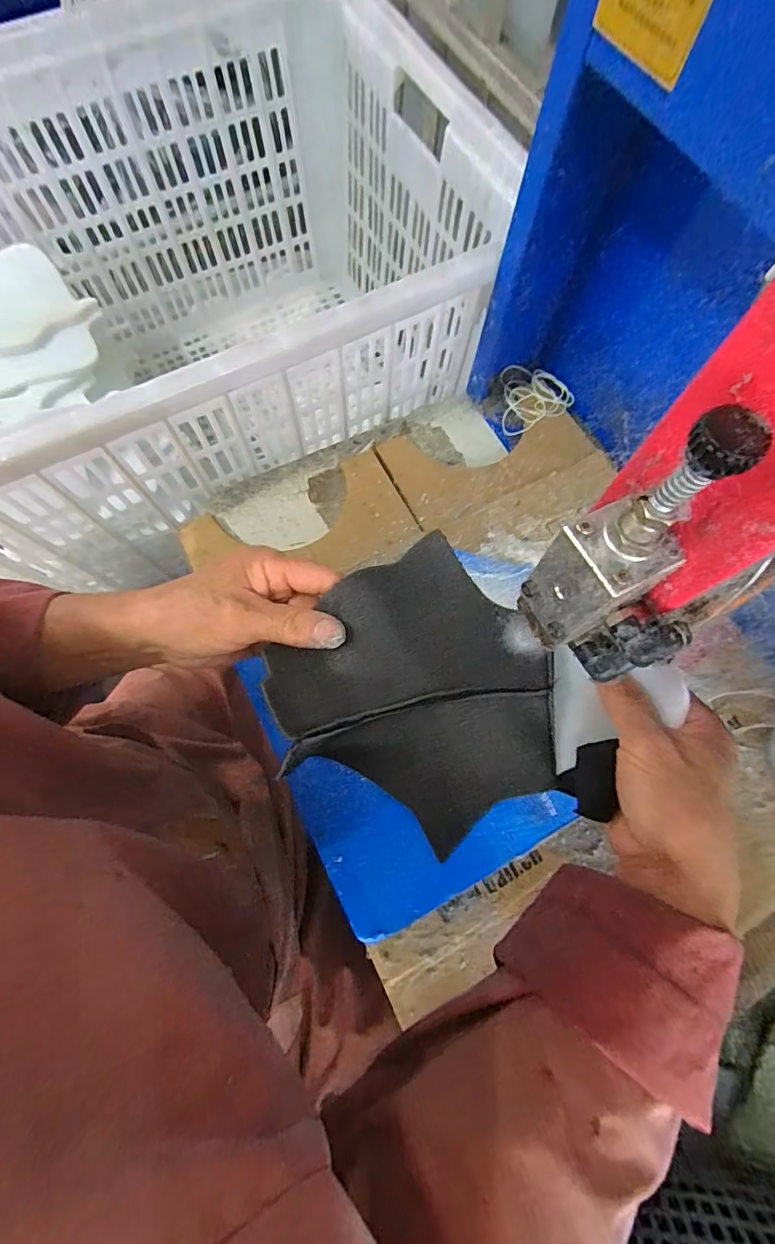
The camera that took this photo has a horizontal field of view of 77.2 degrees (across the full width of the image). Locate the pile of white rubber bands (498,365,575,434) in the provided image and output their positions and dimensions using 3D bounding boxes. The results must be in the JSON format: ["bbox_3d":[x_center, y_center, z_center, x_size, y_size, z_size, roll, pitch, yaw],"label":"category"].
[{"bbox_3d":[0.176,-0.286,0.611,0.099,0.013,0.088,-23,74,-10],"label":"pile of white rubber bands"}]

